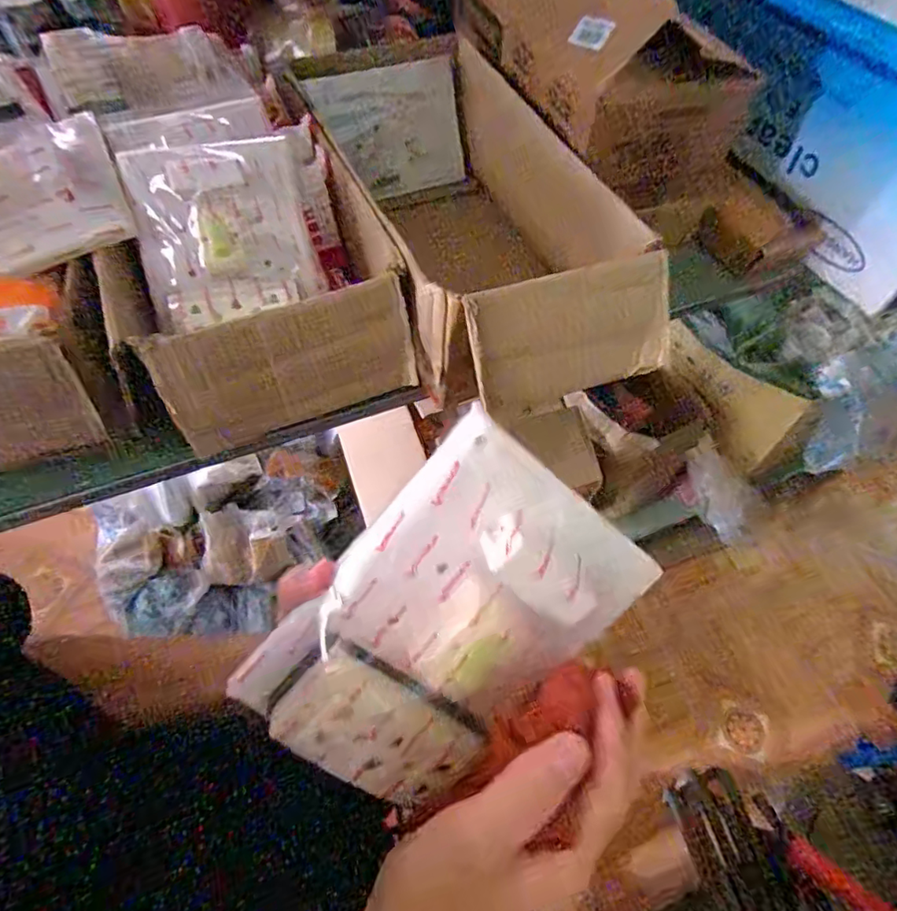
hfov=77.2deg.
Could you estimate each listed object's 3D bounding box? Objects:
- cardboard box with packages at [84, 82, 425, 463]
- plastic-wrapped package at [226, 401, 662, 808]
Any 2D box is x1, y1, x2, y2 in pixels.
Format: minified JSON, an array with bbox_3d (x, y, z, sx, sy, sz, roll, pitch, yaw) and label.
[{"bbox_3d":[-0.169,-0.174,0.500,0.203,0.146,0.255,-17,59,-13],"label":"cardboard box with packages"},{"bbox_3d":[0.005,0.085,0.272,0.128,0.034,0.172,40,92,-15],"label":"plastic-wrapped package"}]

